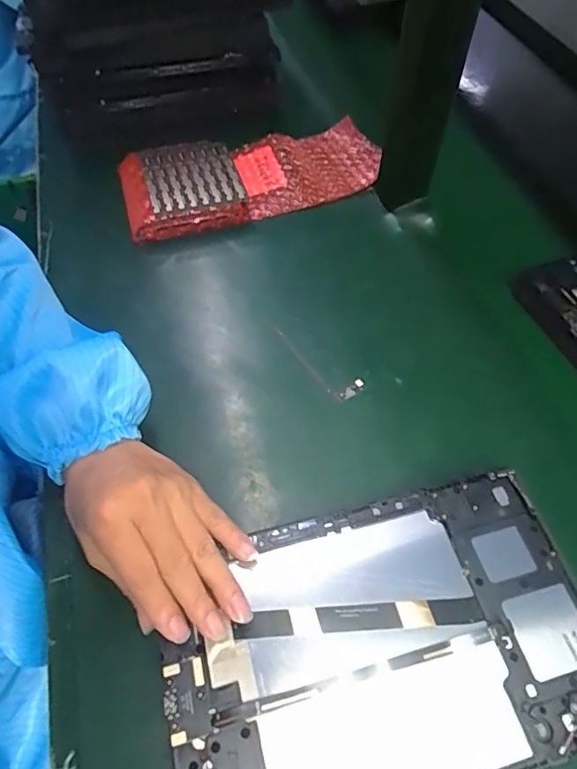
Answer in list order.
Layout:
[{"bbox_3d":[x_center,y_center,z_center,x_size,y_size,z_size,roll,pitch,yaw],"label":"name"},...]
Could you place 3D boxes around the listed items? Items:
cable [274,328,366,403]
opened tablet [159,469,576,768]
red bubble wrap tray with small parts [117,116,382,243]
[{"bbox_3d":[0.023,-0.021,0.411,0.029,0.005,0.090,-34,61,-18],"label":"cable"},{"bbox_3d":[0.053,0.142,0.275,0.234,0.013,0.147,-13,57,-6],"label":"opened tablet"},{"bbox_3d":[-0.036,-0.226,0.530,0.273,0.034,0.116,-19,59,-12],"label":"red bubble wrap tray with small parts"}]

